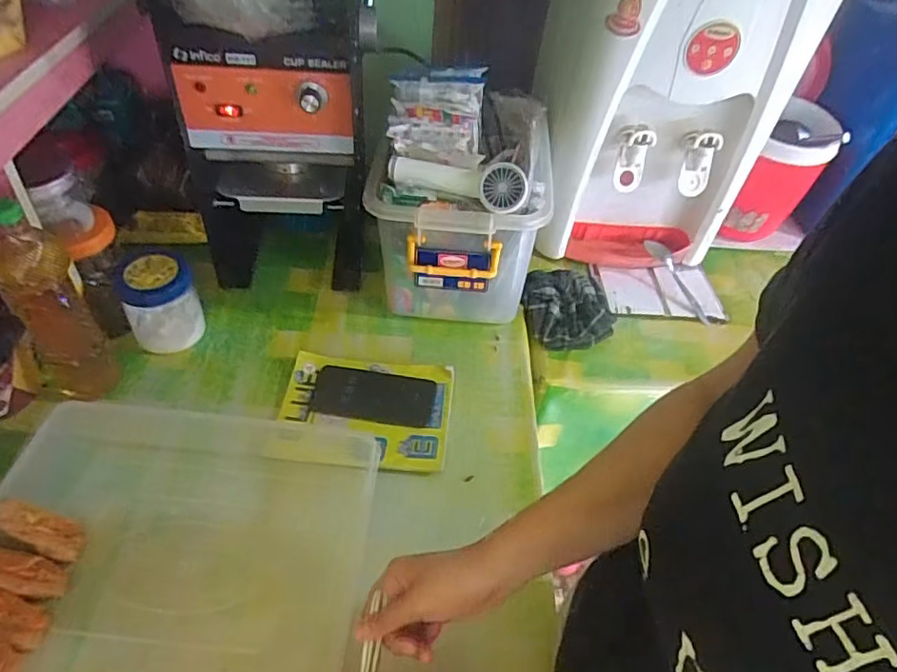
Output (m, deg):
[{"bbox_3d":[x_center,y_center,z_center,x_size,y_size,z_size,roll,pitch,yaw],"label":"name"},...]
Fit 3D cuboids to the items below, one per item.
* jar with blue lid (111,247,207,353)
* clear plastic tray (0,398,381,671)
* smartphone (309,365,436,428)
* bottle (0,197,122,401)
[{"bbox_3d":[-0.378,-0.051,0.780,0.090,0.110,0.089,-14,49,-19],"label":"jar with blue lid"},{"bbox_3d":[-0.276,0.202,0.583,0.367,0.056,0.303,7,45,1],"label":"clear plastic tray"},{"bbox_3d":[-0.097,0.074,0.759,0.154,0.007,0.078,9,45,3],"label":"smartphone"},{"bbox_3d":[-0.441,-0.035,0.650,0.072,0.253,0.061,-32,56,-31],"label":"bottle"}]

